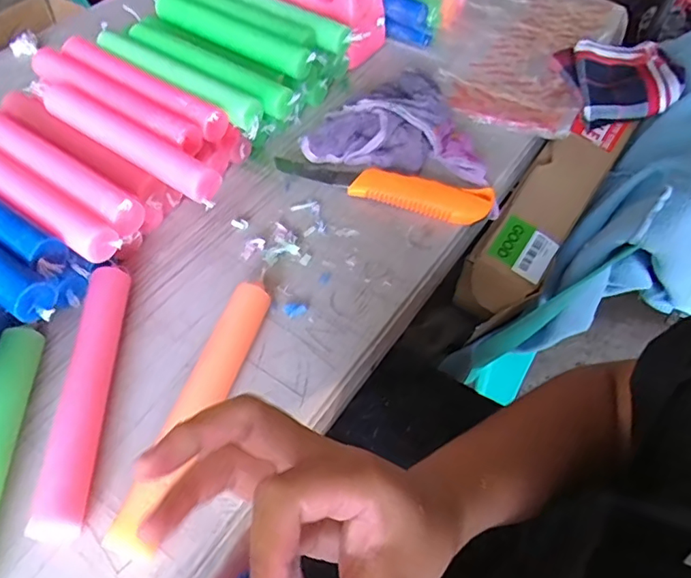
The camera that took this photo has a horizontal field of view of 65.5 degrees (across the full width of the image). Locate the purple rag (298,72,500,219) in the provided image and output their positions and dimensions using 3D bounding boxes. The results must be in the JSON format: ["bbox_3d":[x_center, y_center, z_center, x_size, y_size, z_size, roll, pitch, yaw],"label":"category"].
[{"bbox_3d":[0.072,-0.158,0.528,0.189,0.040,0.161,18,56,11],"label":"purple rag"}]

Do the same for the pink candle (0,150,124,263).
[{"bbox_3d":[-0.251,-0.078,0.413,0.192,0.021,0.030,31,59,19],"label":"pink candle"}]

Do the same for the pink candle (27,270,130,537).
[{"bbox_3d":[-0.177,0.068,0.371,0.025,0.022,0.190,-2,54,-3],"label":"pink candle"}]

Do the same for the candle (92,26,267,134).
[{"bbox_3d":[-0.158,-0.197,0.497,0.193,0.019,0.026,30,59,18],"label":"candle"}]

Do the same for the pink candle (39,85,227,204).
[{"bbox_3d":[-0.182,-0.124,0.442,0.193,0.021,0.025,31,59,19],"label":"pink candle"}]

